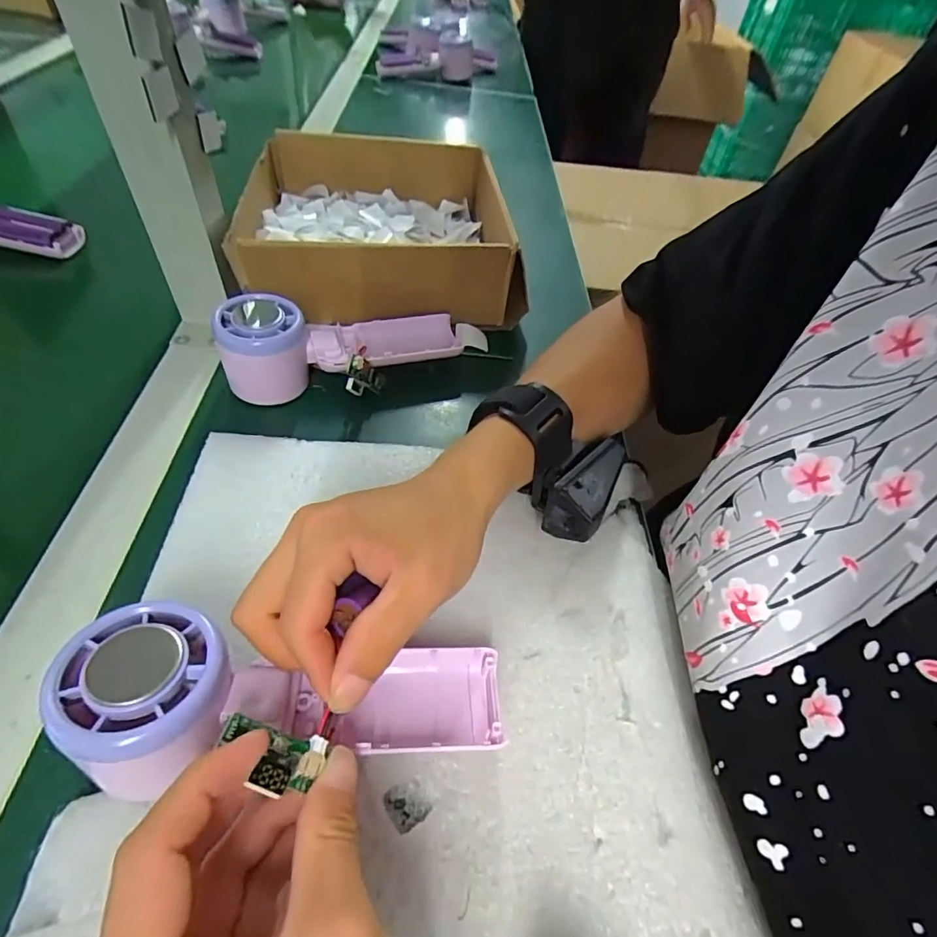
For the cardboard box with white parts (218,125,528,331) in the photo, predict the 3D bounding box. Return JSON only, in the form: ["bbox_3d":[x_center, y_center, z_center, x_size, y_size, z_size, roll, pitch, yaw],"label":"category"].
[{"bbox_3d":[-0.076,-0.220,0.458,0.225,0.073,0.228,-2,51,-7],"label":"cardboard box with white parts"}]

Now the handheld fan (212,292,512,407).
[{"bbox_3d":[-0.069,-0.093,0.361,0.198,0.050,0.063,-14,54,-17],"label":"handheld fan"}]

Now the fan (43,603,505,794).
[{"bbox_3d":[-0.063,0.088,0.196,0.165,0.039,0.063,13,48,-22],"label":"fan"}]

